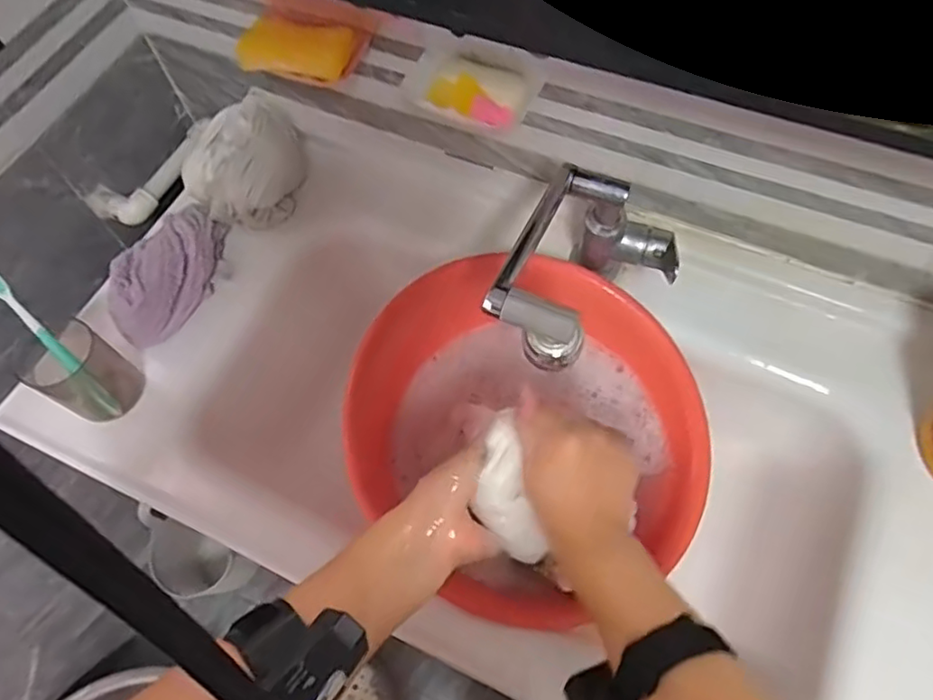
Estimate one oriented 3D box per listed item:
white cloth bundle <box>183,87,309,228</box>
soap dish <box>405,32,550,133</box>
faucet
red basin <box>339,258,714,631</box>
[{"bbox_3d":[-0.272,-0.230,0.760,0.124,0.084,0.144,28,68,16],"label":"white cloth bundle"},{"bbox_3d":[0.001,-0.260,0.606,0.129,0.030,0.095,24,67,14],"label":"soap dish"},{"bbox_3d":[0.101,-0.069,0.571,0.107,0.180,0.214,35,69,18],"label":"faucet"},{"bbox_3d":[0.067,0.077,0.616,0.341,0.137,0.307,-24,64,-10],"label":"red basin"}]

